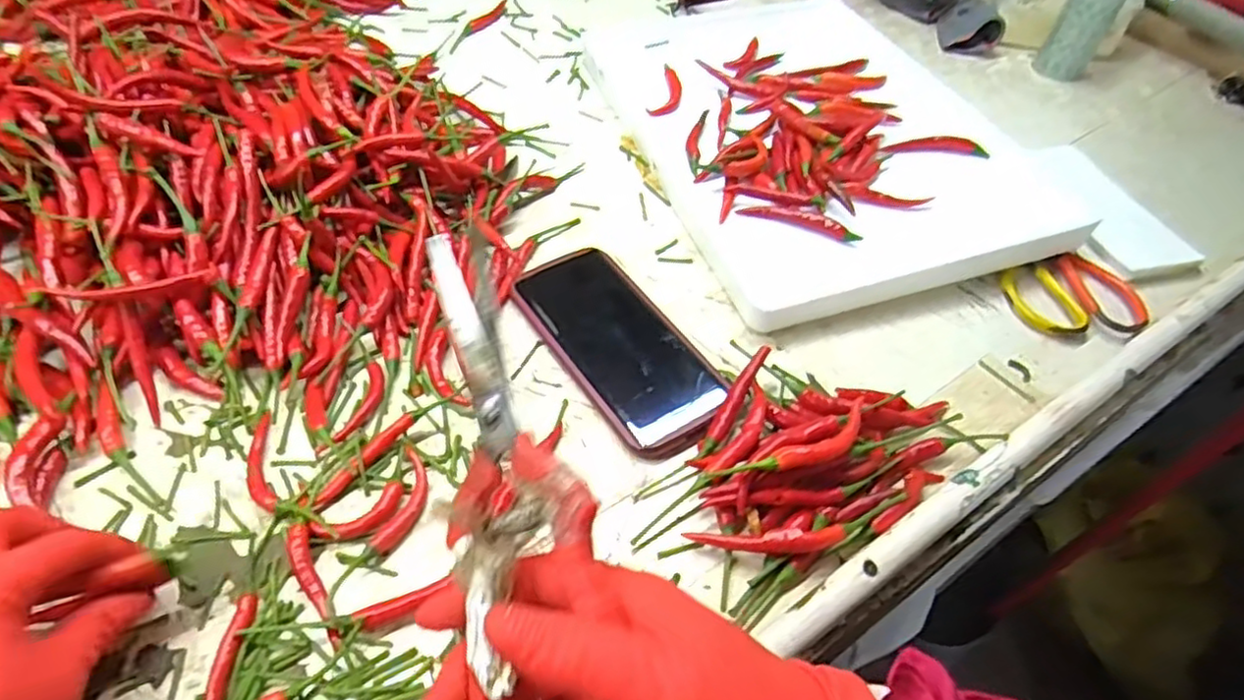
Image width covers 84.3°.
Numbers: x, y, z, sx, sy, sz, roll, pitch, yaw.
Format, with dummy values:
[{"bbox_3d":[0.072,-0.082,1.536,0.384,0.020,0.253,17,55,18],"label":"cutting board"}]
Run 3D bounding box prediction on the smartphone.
[{"bbox_3d":[0.000,-0.006,0.455,0.082,0.011,0.170,-24,56,-23],"label":"smartphone"}]

